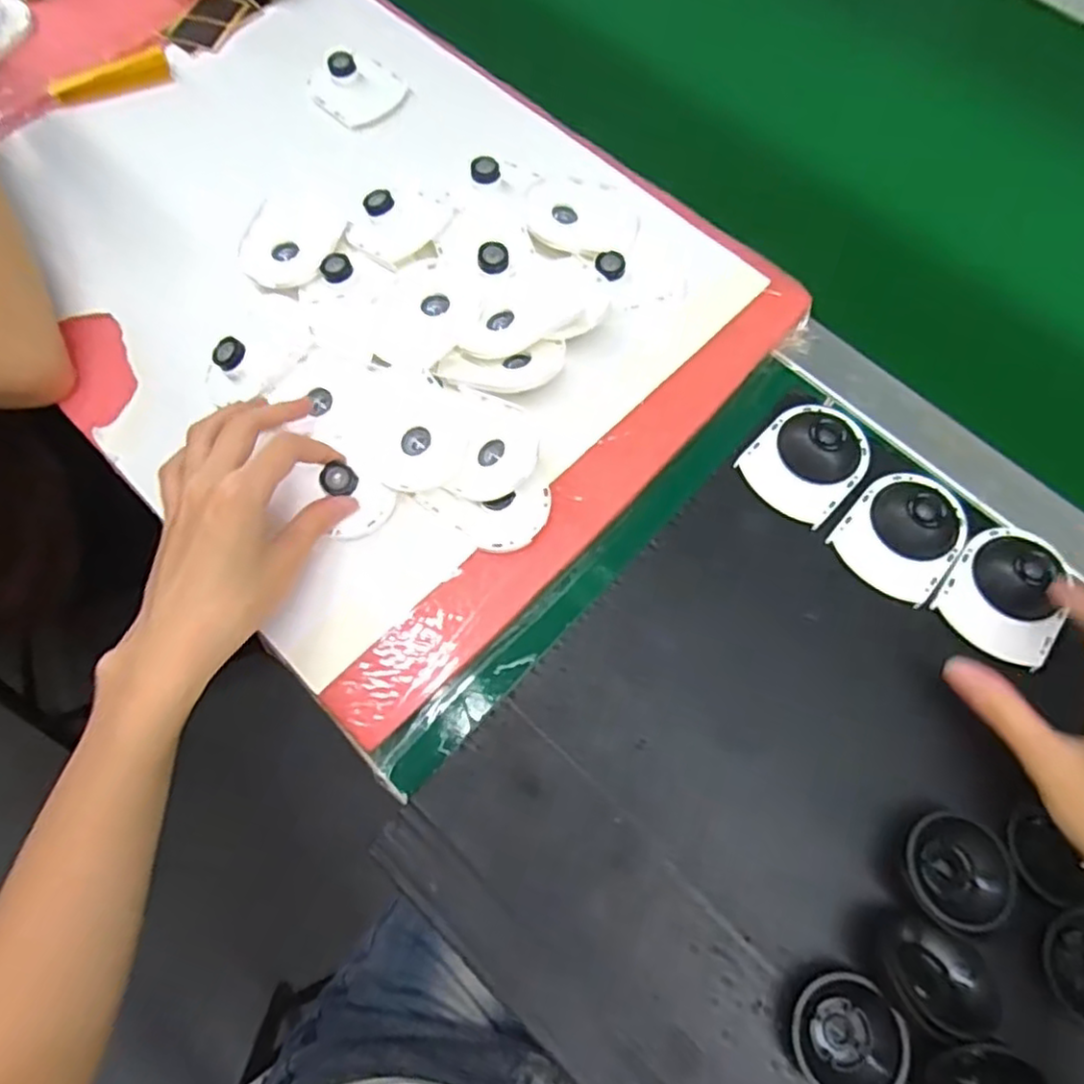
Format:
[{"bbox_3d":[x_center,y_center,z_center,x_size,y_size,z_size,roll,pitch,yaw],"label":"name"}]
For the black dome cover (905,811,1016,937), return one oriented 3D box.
[{"bbox_3d":[0.191,0.152,0.321,0.046,0.017,0.048,27,73,6],"label":"black dome cover"}]

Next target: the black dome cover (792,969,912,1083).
[{"bbox_3d":[0.133,0.217,0.301,0.047,0.017,0.047,-42,78,-14],"label":"black dome cover"}]

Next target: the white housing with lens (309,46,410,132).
[{"bbox_3d":[-0.140,-0.345,0.512,0.068,0.020,0.059,42,75,10],"label":"white housing with lens"}]

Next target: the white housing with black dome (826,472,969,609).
[{"bbox_3d":[0.206,-0.008,0.385,0.061,0.017,0.074,39,74,10],"label":"white housing with black dome"}]

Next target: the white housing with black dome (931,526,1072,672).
[{"bbox_3d":[0.256,0.025,0.370,0.059,0.018,0.073,35,74,12],"label":"white housing with black dome"}]

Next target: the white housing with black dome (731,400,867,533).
[{"bbox_3d":[0.159,-0.052,0.405,0.062,0.021,0.075,40,74,10],"label":"white housing with black dome"}]

